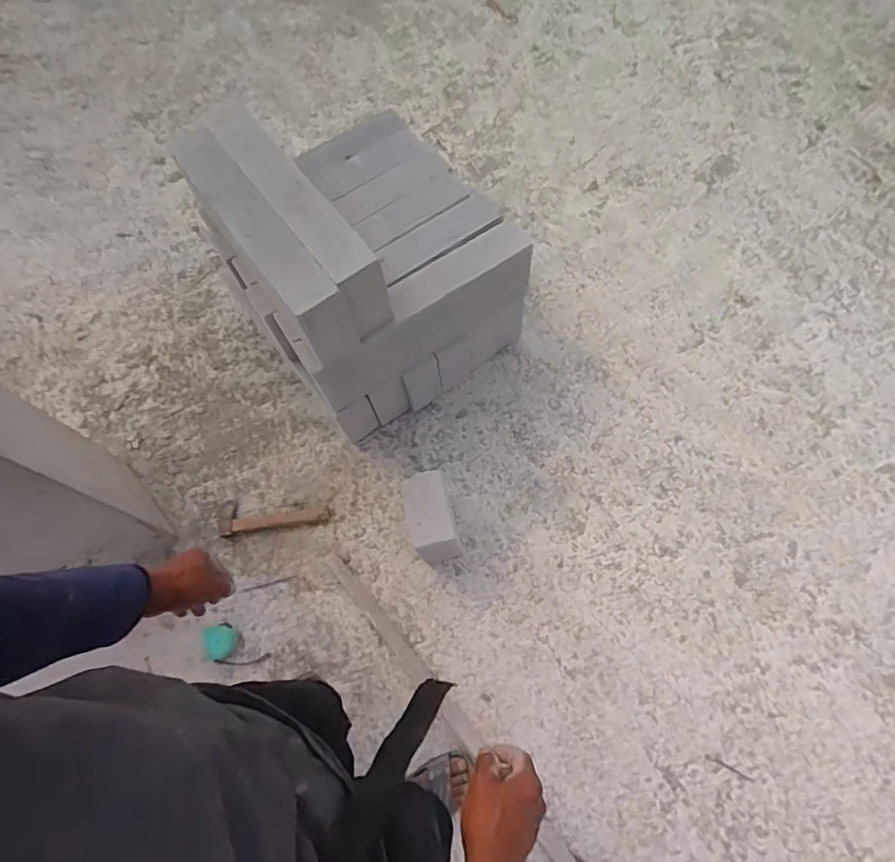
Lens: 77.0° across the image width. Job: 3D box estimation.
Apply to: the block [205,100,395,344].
[{"bbox_3d":[-0.284,-0.423,1.215,0.098,0.206,0.418,-31,68,-11],"label":"block"}]

